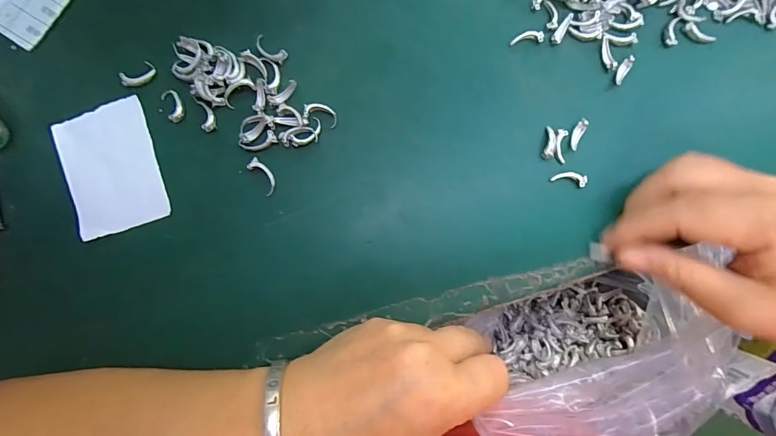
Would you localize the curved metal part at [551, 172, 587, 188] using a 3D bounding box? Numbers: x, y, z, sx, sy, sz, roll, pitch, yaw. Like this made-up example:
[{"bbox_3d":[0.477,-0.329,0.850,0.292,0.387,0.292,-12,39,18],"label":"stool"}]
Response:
[{"bbox_3d":[0.110,-0.024,0.233,0.019,0.004,0.008,15,86,1],"label":"curved metal part"}]

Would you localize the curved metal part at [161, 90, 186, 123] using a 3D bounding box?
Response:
[{"bbox_3d":[-0.129,-0.068,0.233,0.011,0.004,0.021,-27,87,-2],"label":"curved metal part"}]

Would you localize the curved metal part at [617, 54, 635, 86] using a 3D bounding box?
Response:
[{"bbox_3d":[0.146,-0.092,0.239,0.007,0.005,0.020,30,87,2],"label":"curved metal part"}]

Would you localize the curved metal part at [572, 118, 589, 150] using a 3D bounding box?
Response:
[{"bbox_3d":[0.116,-0.051,0.234,0.006,0.004,0.020,27,87,2],"label":"curved metal part"}]

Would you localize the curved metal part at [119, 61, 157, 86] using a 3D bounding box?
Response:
[{"bbox_3d":[-0.150,-0.085,0.233,0.021,0.006,0.010,-33,87,-2],"label":"curved metal part"}]

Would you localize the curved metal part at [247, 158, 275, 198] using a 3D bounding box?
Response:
[{"bbox_3d":[-0.075,-0.025,0.231,0.010,0.004,0.023,-34,87,-2],"label":"curved metal part"}]

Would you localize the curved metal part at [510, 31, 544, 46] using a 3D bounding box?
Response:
[{"bbox_3d":[0.086,-0.112,0.240,0.020,0.004,0.007,-5,86,0],"label":"curved metal part"}]

